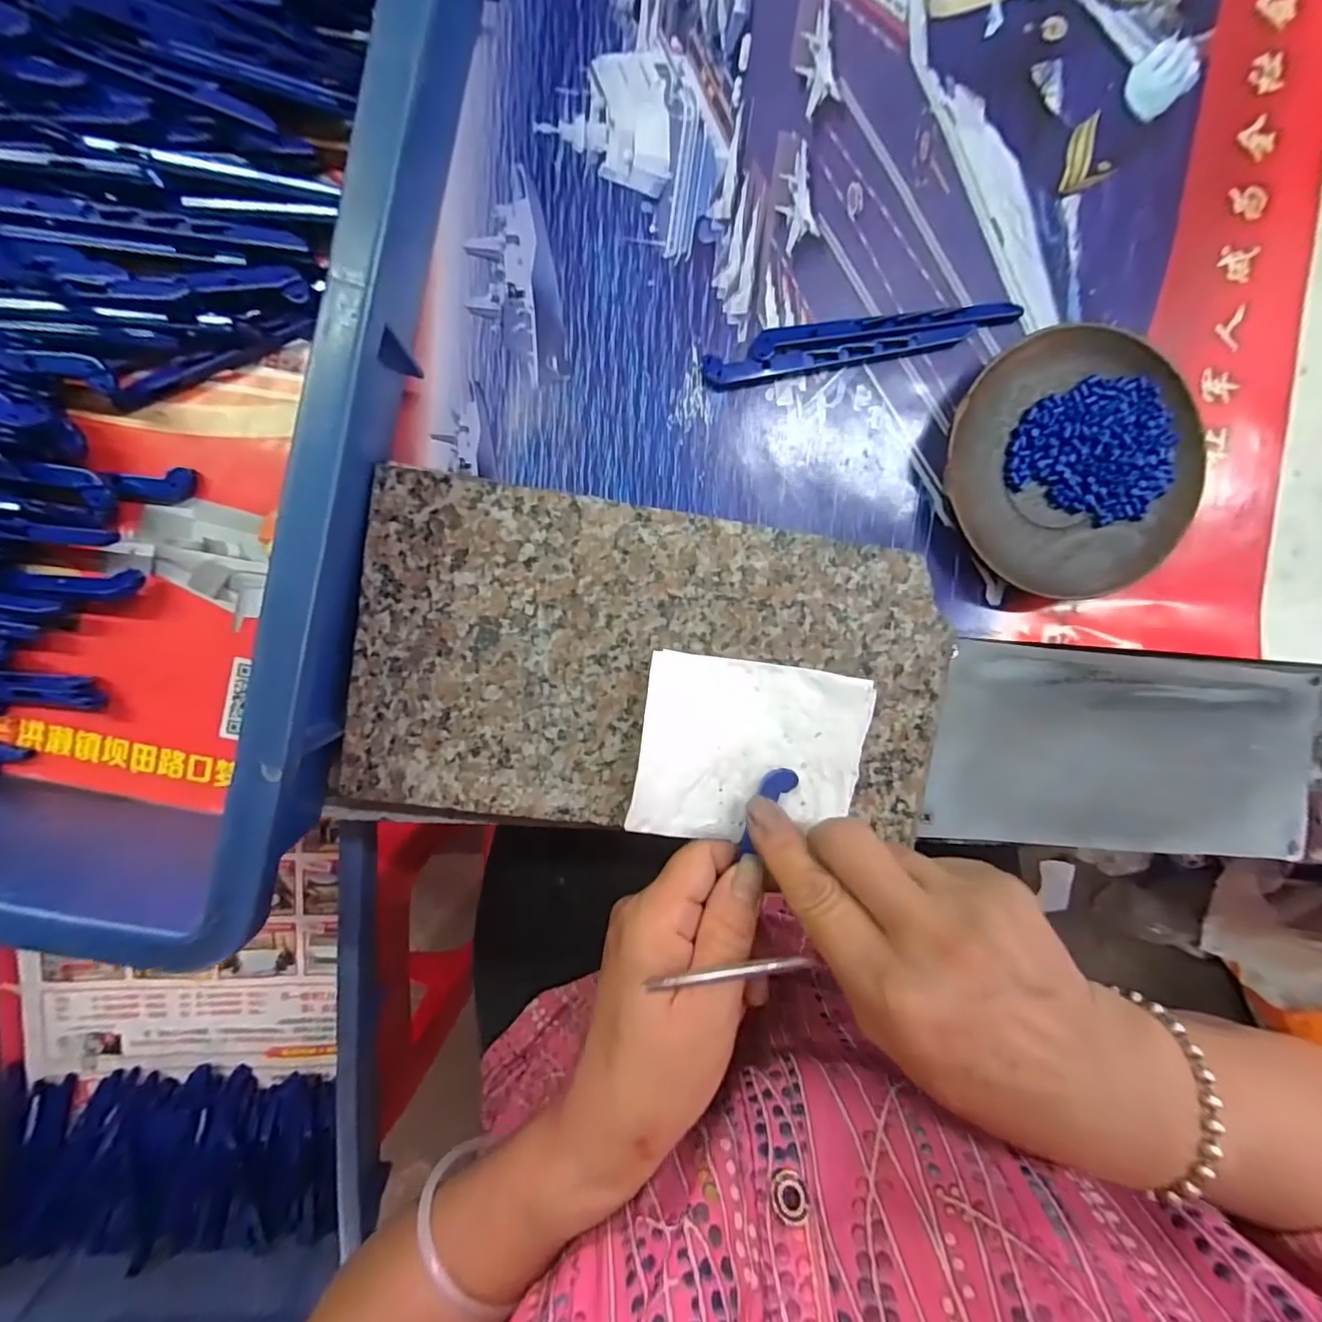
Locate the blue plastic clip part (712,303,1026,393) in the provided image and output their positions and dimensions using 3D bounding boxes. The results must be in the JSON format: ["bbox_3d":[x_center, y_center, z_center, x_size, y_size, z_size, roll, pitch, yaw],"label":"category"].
[{"bbox_3d":[0.088,-0.141,0.246,0.139,0.008,0.018,-12,95,-4],"label":"blue plastic clip part"}]

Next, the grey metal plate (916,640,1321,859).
[{"bbox_3d":[0.224,0.043,0.267,0.191,0.009,0.091,4,93,-5],"label":"grey metal plate"}]

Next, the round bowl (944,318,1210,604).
[{"bbox_3d":[0.181,-0.086,0.251,0.111,0.018,0.109,0,94,-5],"label":"round bowl"}]

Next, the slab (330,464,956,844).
[{"bbox_3d":[-0.001,0.006,0.241,0.239,0.023,0.130,9,93,-5],"label":"slab"}]

